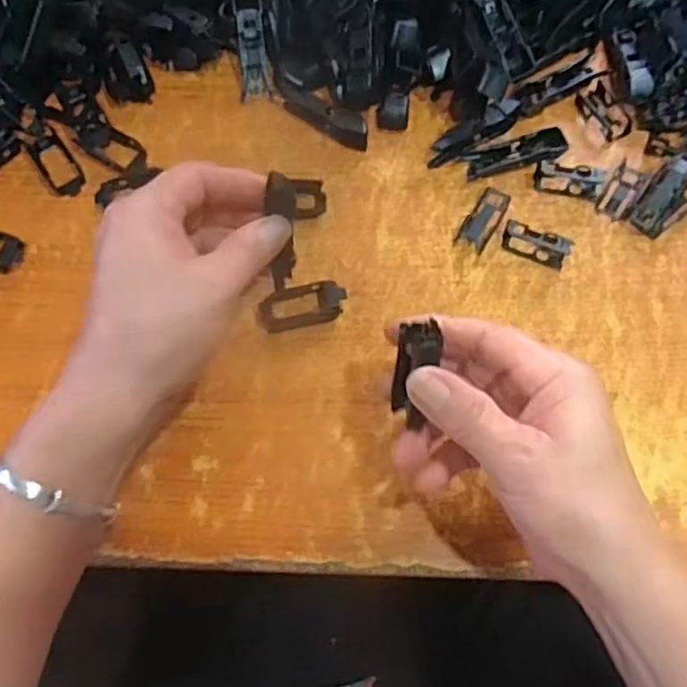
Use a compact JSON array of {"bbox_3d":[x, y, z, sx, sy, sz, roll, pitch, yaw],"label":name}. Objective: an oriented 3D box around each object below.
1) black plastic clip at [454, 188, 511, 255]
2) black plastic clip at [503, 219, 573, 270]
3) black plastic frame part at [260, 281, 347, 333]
[{"bbox_3d":[0.085,-0.075,0.409,0.018,0.011,0.040,29,73,13],"label":"black plastic clip"},{"bbox_3d":[0.113,-0.060,0.394,0.039,0.018,0.014,26,73,12],"label":"black plastic clip"},{"bbox_3d":[-0.024,-0.023,0.396,0.050,0.013,0.023,-14,69,-2],"label":"black plastic frame part"}]

